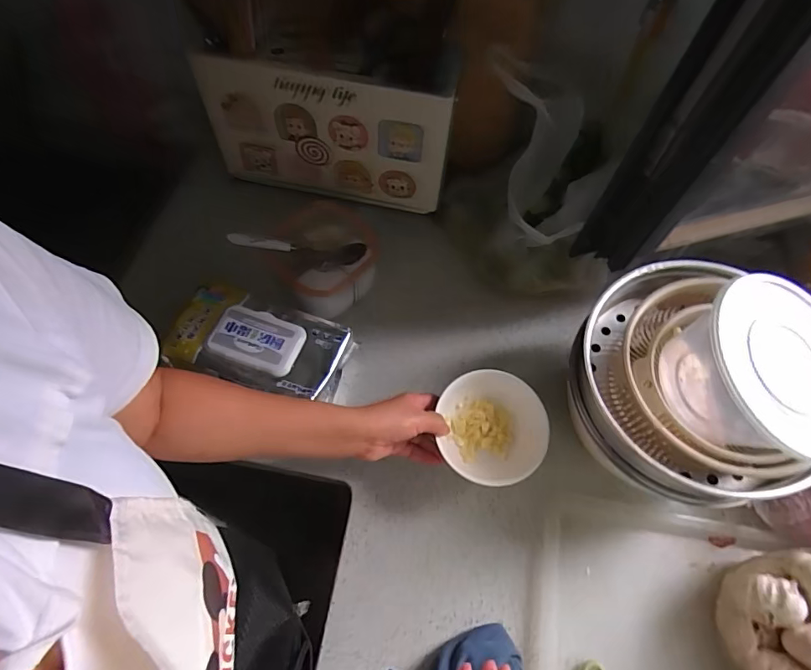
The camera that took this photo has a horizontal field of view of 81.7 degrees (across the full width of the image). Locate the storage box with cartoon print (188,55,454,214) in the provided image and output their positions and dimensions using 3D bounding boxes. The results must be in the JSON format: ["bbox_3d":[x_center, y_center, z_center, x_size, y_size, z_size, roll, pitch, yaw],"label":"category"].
[{"bbox_3d":[-0.113,-0.278,0.676,0.339,0.209,0.023,12,62,3],"label":"storage box with cartoon print"}]

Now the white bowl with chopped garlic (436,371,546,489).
[{"bbox_3d":[0.099,0.110,0.540,0.115,0.059,0.121,1,62,-2],"label":"white bowl with chopped garlic"}]

